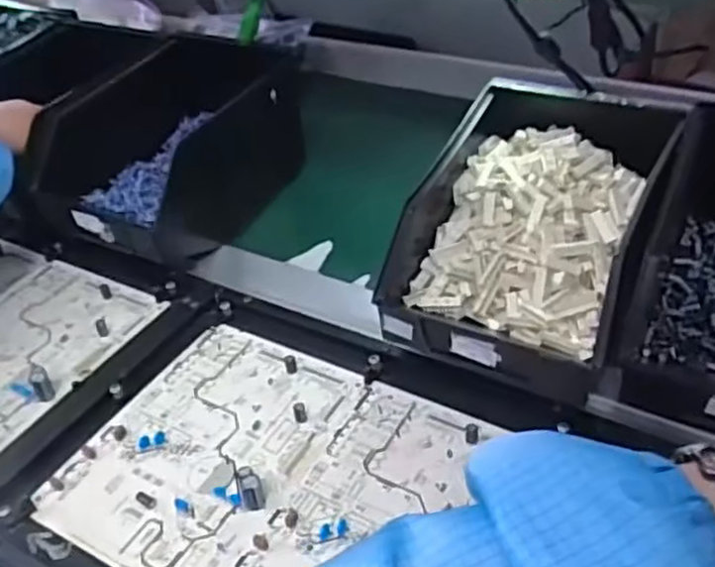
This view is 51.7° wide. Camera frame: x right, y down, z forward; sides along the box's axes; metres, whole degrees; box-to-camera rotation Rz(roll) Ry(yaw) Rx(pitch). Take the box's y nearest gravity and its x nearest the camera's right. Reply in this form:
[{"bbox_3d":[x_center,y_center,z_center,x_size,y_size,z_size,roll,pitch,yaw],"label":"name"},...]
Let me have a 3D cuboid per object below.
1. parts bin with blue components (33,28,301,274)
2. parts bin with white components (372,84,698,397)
[{"bbox_3d":[-0.167,-0.119,0.679,0.145,0.127,0.215,18,44,26],"label":"parts bin with blue components"},{"bbox_3d":[0.127,-0.033,0.531,0.155,0.125,0.229,15,43,24],"label":"parts bin with white components"}]

